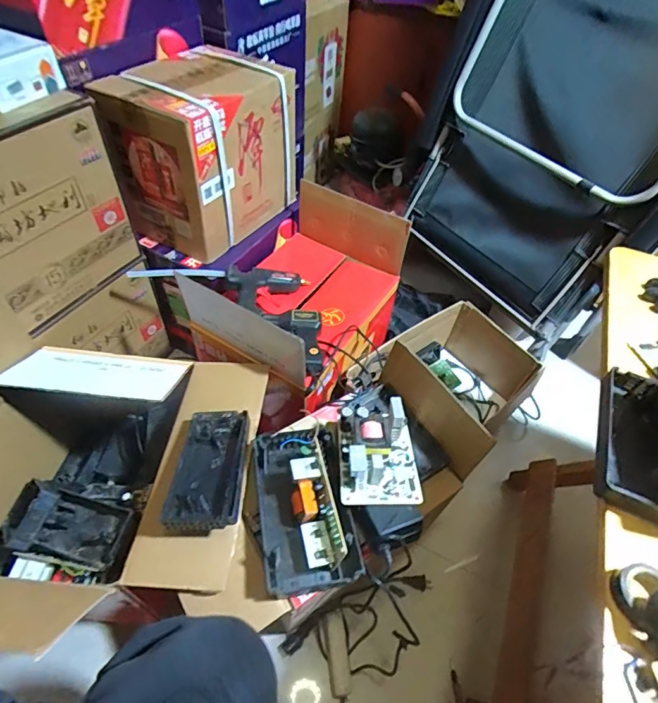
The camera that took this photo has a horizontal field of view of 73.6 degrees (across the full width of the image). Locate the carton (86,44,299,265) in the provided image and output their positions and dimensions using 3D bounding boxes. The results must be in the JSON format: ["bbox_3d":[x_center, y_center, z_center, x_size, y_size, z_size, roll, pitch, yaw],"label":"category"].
[{"bbox_3d":[-0.243,-0.405,0.913,0.199,0.304,0.359,30,54,18],"label":"carton"}]

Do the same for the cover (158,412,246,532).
[{"bbox_3d":[-0.172,0.164,0.633,0.092,0.047,0.181,2,50,-4],"label":"cover"}]

